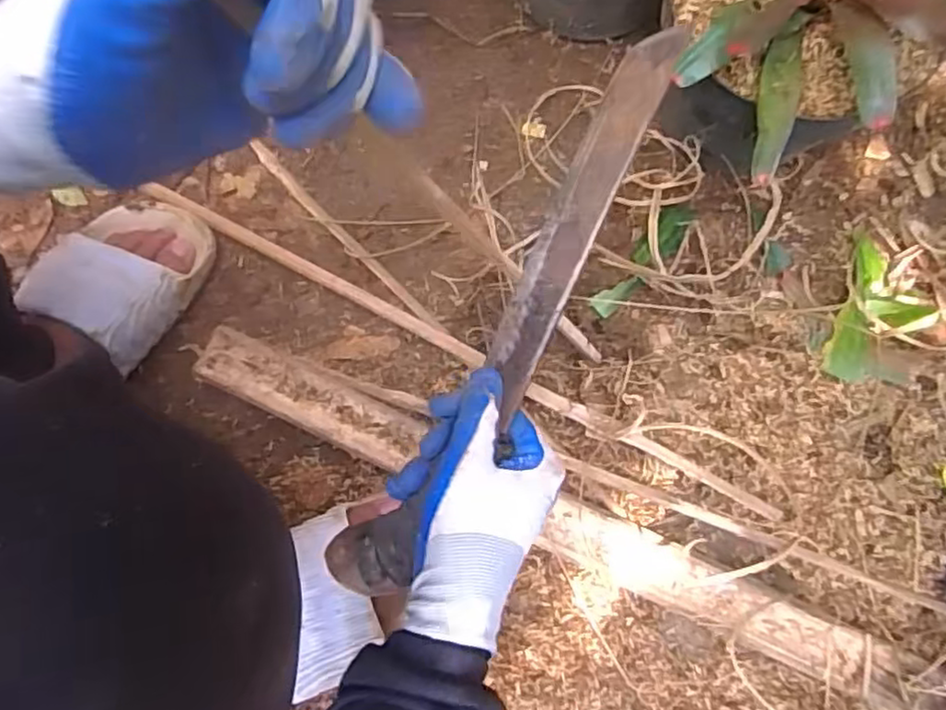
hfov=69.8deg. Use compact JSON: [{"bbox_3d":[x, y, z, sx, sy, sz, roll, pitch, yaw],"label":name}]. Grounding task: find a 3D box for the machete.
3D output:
[{"bbox_3d":[0.022,-0.019,0.417,0.053,0.021,0.386,30,93,8],"label":"machete"}]

